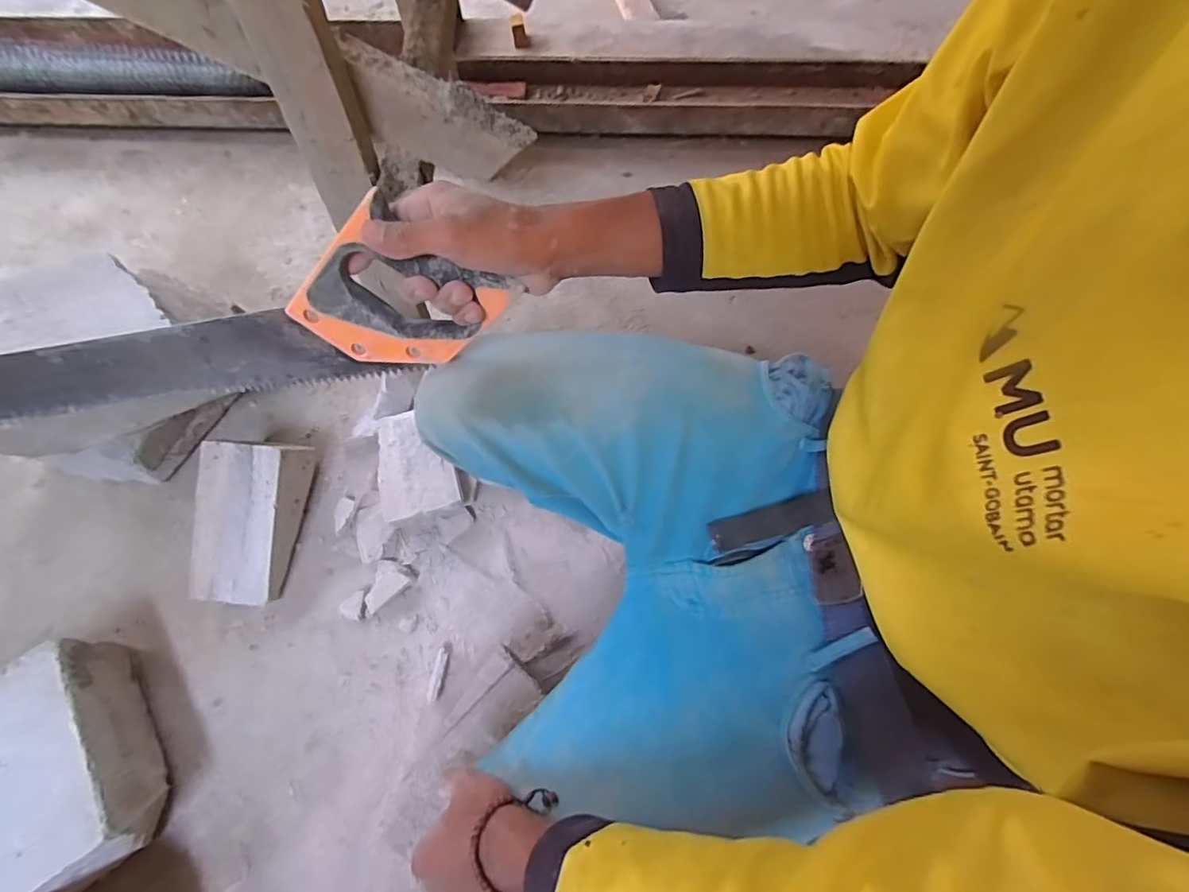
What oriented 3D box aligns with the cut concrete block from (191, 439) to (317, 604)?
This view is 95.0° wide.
[{"bbox_3d":[-0.440,0.087,0.692,0.107,0.103,0.211,4,67,3],"label":"cut concrete block"}]

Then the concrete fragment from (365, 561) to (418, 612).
[{"bbox_3d":[-0.267,0.172,0.695,0.069,0.015,0.048,-34,70,-13],"label":"concrete fragment"}]

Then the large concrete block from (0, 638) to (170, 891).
[{"bbox_3d":[-0.594,0.359,0.580,0.202,0.111,0.229,-34,70,-13],"label":"large concrete block"}]

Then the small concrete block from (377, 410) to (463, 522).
[{"bbox_3d":[-0.242,0.023,0.736,0.097,0.040,0.153,-18,67,-7],"label":"small concrete block"}]

